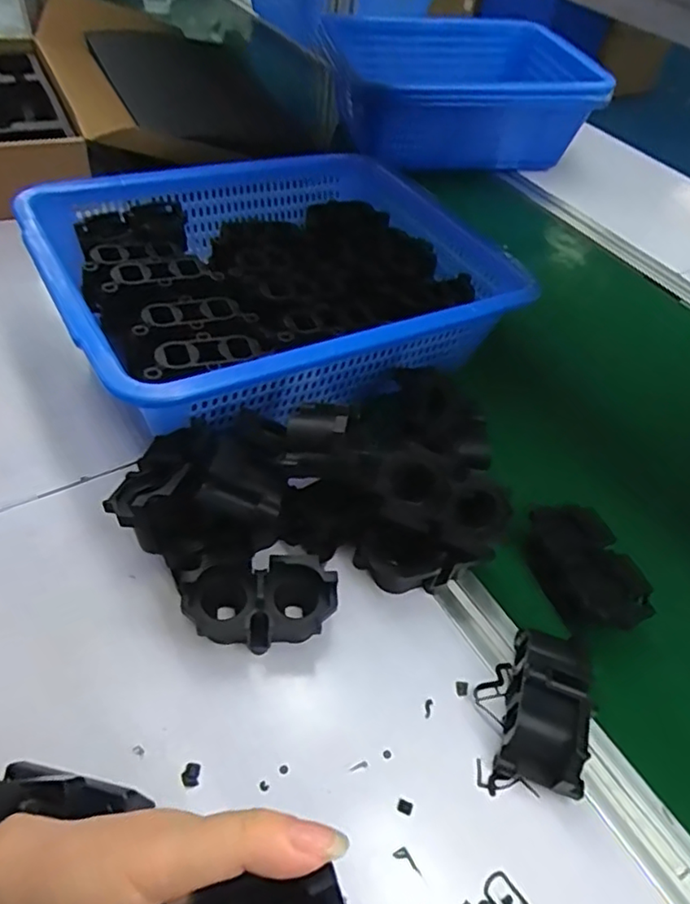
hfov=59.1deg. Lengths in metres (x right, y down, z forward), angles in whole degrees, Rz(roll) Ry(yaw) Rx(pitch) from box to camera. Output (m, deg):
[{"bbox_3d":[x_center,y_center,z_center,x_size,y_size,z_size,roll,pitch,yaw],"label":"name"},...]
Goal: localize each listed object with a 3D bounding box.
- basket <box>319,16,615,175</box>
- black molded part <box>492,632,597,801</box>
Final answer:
[{"bbox_3d":[0.185,-0.593,1.011,0.411,0.136,0.307,2,49,-7],"label":"basket"},{"bbox_3d":[0.125,0.162,0.380,0.049,0.048,0.082,17,48,7],"label":"black molded part"}]

